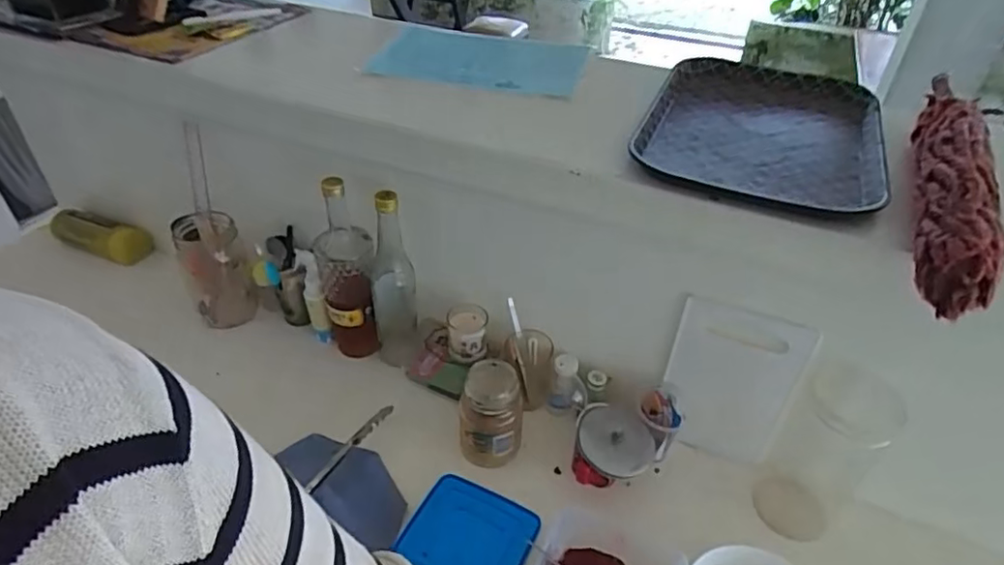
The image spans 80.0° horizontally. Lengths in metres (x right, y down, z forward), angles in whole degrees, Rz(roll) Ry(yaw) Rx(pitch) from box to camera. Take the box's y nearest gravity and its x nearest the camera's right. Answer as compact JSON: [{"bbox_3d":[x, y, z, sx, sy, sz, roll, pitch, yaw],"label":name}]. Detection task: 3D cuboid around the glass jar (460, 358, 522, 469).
[{"bbox_3d":[-0.014,0.163,0.742,0.074,0.120,0.068,1,39,-1],"label":"glass jar"}]

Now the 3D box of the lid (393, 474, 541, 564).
[{"bbox_3d":[-0.041,0.293,0.678,0.141,0.020,0.127,18,55,22],"label":"lid"}]

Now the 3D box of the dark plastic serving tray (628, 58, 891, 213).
[{"bbox_3d":[0.299,-0.178,0.687,0.248,0.022,0.346,16,41,17],"label":"dark plastic serving tray"}]

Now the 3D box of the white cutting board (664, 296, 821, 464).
[{"bbox_3d":[0.264,0.120,0.701,0.137,0.213,0.008,19,35,19],"label":"white cutting board"}]

